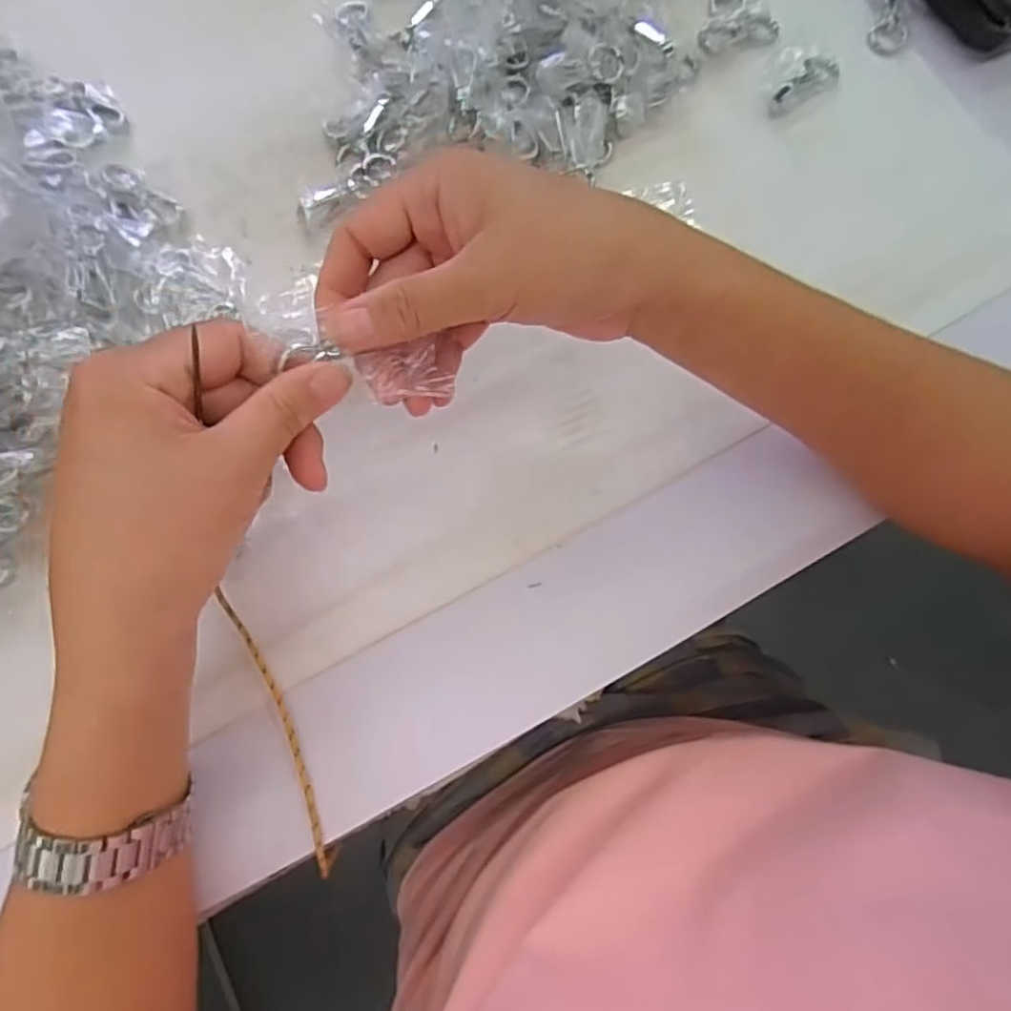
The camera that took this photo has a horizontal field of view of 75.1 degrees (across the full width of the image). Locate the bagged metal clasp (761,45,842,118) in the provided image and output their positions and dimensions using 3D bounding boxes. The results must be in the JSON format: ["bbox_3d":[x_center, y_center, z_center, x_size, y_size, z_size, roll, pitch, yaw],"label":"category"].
[{"bbox_3d":[0.182,-0.266,0.405,0.055,0.023,0.029,-36,79,-9],"label":"bagged metal clasp"}]

